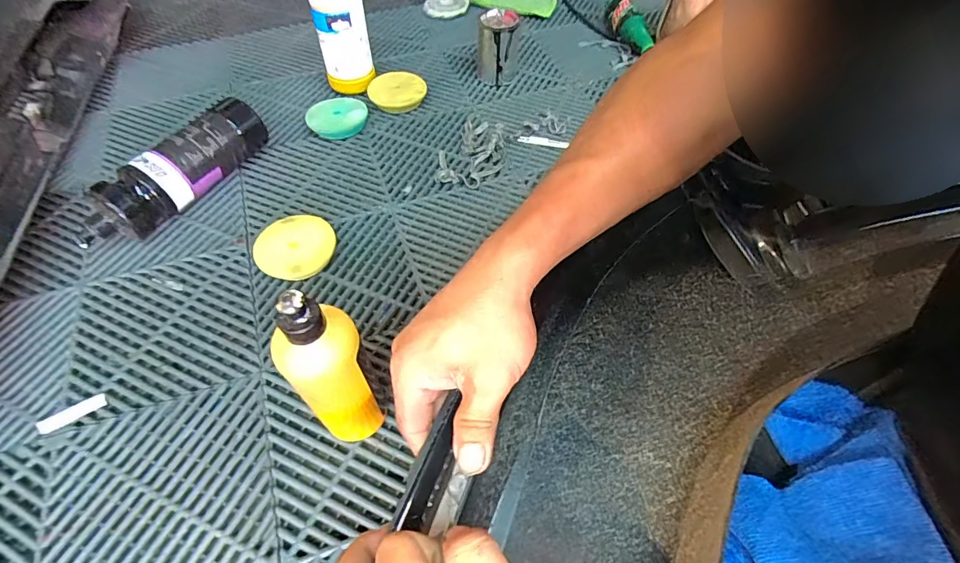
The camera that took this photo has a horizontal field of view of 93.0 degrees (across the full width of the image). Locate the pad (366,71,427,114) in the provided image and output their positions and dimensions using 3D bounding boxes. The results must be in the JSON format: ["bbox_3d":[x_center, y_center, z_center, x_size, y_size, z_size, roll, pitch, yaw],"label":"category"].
[{"bbox_3d":[-0.142,-0.327,0.789,0.098,0.030,0.082,-10,55,-8],"label":"pad"}]

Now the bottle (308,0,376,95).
[{"bbox_3d":[-0.223,-0.417,0.732,0.078,0.234,0.075,-10,55,-8],"label":"bottle"}]

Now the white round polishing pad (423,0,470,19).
[{"bbox_3d":[-0.069,-0.580,0.961,0.095,0.021,0.056,-25,87,-18],"label":"white round polishing pad"}]

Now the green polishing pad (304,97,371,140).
[{"bbox_3d":[-0.235,-0.272,0.749,0.094,0.027,0.091,-24,58,-17],"label":"green polishing pad"}]

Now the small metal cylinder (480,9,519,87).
[{"bbox_3d":[0.032,-0.416,0.811,0.068,0.104,0.069,10,55,6],"label":"small metal cylinder"}]

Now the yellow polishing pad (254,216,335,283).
[{"bbox_3d":[-0.238,-0.043,0.592,0.095,0.032,0.091,-15,56,-11],"label":"yellow polishing pad"}]

